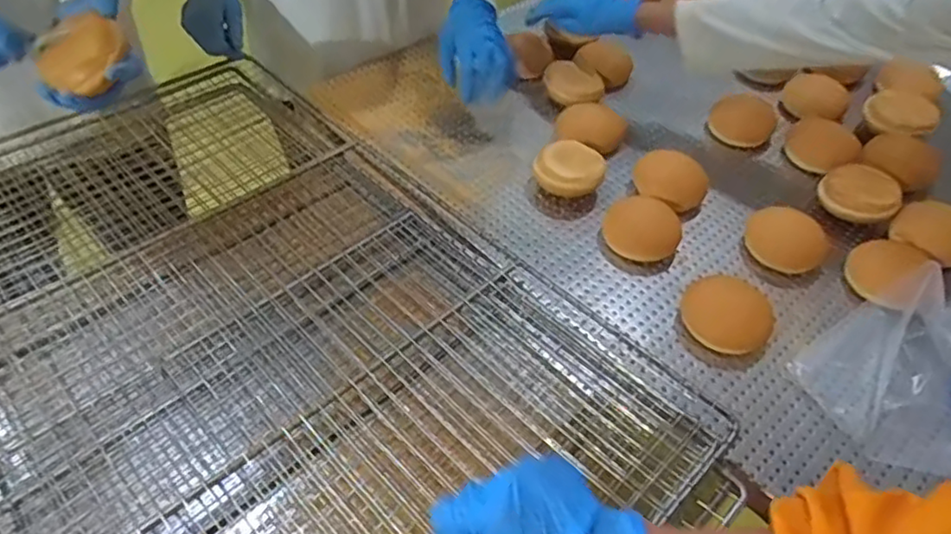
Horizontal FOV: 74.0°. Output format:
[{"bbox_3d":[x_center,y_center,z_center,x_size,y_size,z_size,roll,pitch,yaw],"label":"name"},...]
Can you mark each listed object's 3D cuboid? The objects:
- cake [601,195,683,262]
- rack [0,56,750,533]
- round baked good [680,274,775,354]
[{"bbox_3d":[0.212,-0.051,0.811,0.097,0.032,0.089,2,49,-2],"label":"cake"},{"bbox_3d":[-0.249,0.065,0.667,0.580,0.034,0.920,-34,58,-30],"label":"rack"},{"bbox_3d":[0.290,0.049,0.720,0.103,0.021,0.095,2,49,-2],"label":"round baked good"}]

